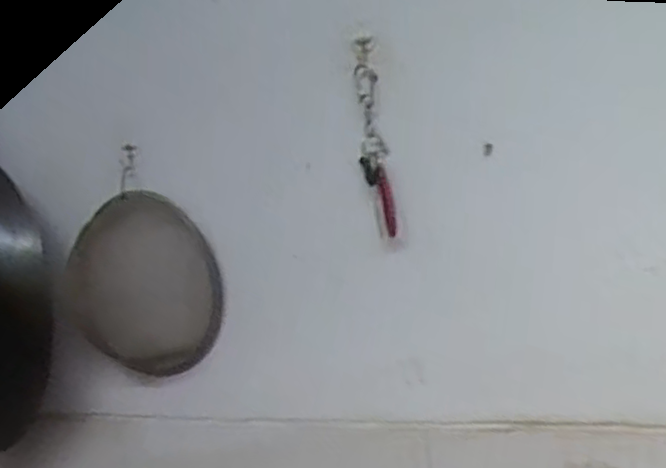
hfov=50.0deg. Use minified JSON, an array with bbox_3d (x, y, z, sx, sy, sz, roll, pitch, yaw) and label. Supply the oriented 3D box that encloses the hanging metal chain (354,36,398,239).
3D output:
[{"bbox_3d":[0.038,-0.093,0.673,0.025,0.183,0.013,-7,2,18],"label":"hanging metal chain"}]

